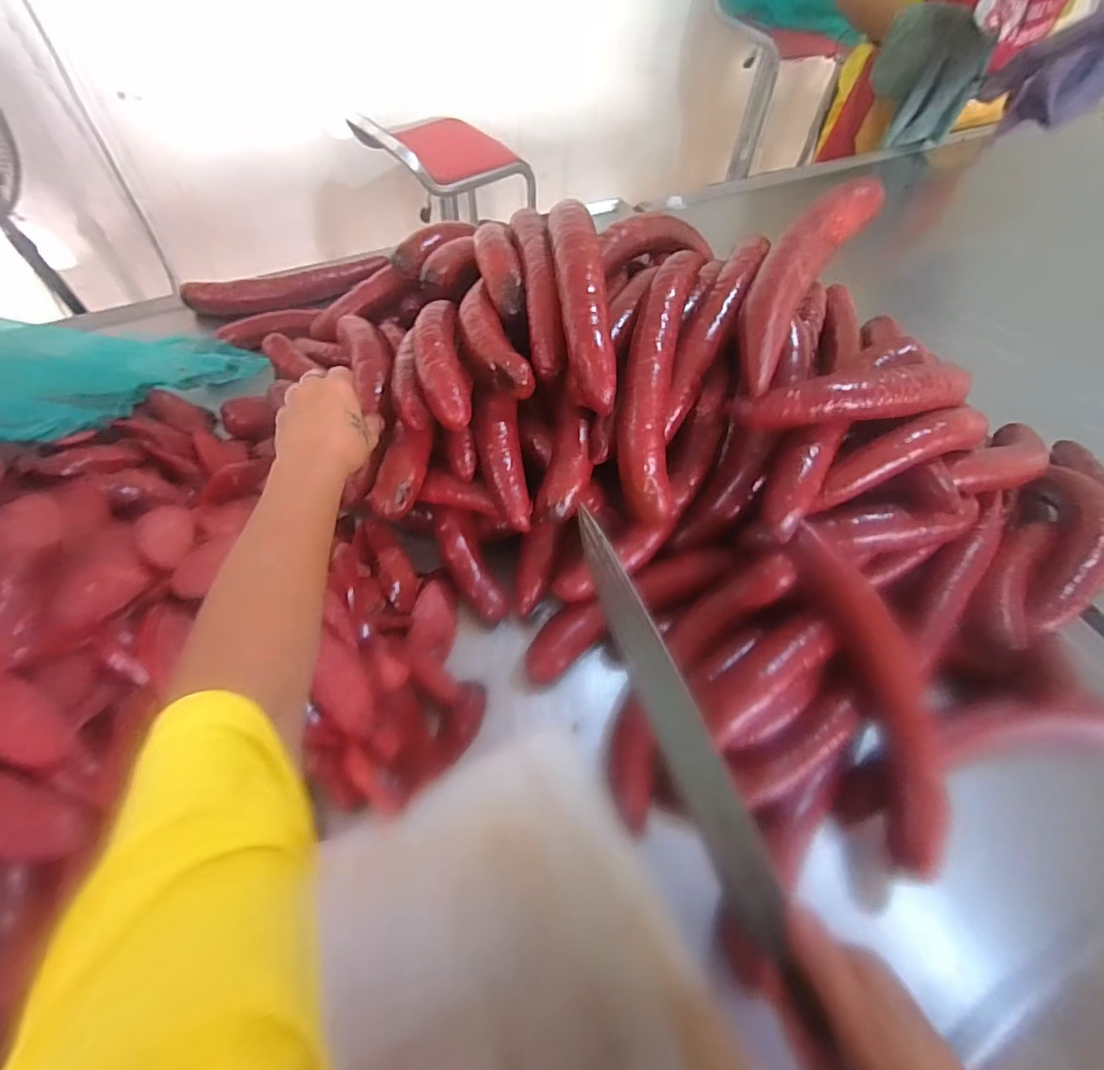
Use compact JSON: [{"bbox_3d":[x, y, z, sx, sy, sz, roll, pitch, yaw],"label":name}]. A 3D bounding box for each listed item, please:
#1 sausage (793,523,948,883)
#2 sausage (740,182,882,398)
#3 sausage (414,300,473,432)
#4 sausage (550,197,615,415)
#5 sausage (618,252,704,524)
[{"bbox_3d":[0.252,0.118,0.403,0.056,0.024,0.259,-14,83,-11],"label":"sausage"},{"bbox_3d":[0.206,-0.225,0.444,0.060,0.045,0.233,30,62,15],"label":"sausage"},{"bbox_3d":[-0.099,-0.159,0.474,0.044,0.044,0.154,-10,59,-9],"label":"sausage"},{"bbox_3d":[0.024,-0.203,0.444,0.039,0.030,0.208,-5,75,-6],"label":"sausage"},{"bbox_3d":[0.088,-0.130,0.446,0.055,0.046,0.229,7,87,2],"label":"sausage"}]

